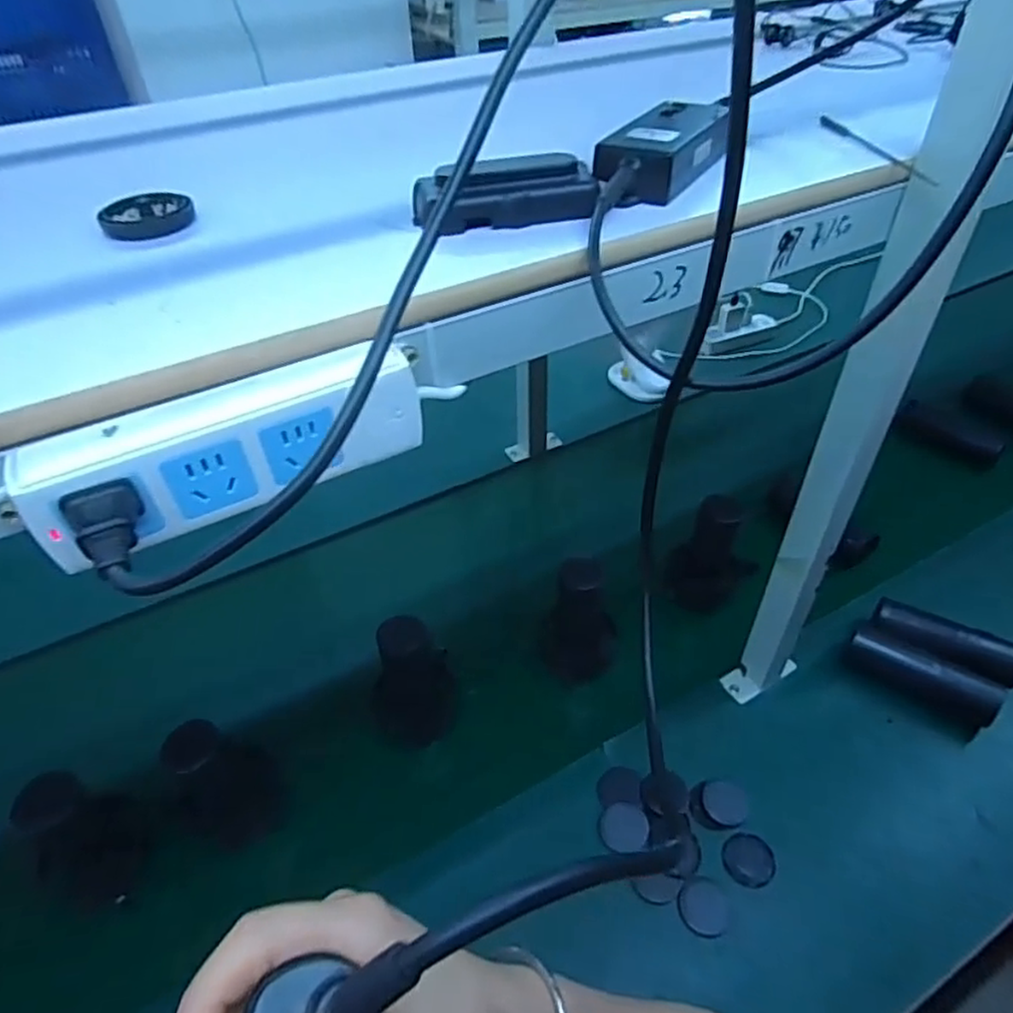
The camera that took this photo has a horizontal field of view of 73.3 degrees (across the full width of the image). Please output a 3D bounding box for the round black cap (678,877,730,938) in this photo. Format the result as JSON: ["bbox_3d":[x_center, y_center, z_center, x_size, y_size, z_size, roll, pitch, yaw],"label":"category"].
[{"bbox_3d":[0.194,0.393,0.670,0.046,0.006,0.049,5,44,6],"label":"round black cap"}]

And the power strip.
[{"bbox_3d":[-0.120,-0.025,0.310,0.168,0.053,0.029,-22,48,-20],"label":"power strip"}]

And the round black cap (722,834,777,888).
[{"bbox_3d":[0.251,0.364,0.703,0.059,0.013,0.052,-27,49,-24],"label":"round black cap"}]

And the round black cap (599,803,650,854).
[{"bbox_3d":[0.126,0.342,0.726,0.049,0.008,0.051,-1,44,1],"label":"round black cap"}]

